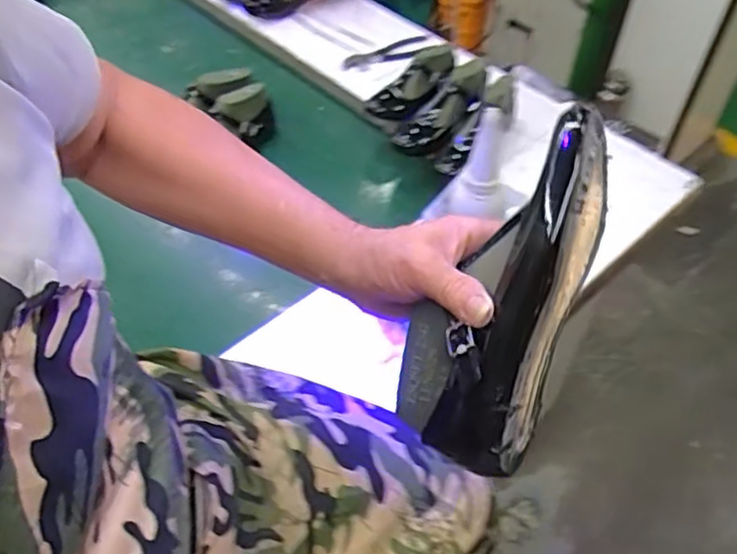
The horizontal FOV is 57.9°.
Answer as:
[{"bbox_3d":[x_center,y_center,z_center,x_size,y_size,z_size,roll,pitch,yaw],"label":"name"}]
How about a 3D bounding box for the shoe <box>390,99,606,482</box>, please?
[{"bbox_3d":[0.095,0.004,0.431,0.096,0.064,0.238,25,89,19],"label":"shoe"}]

